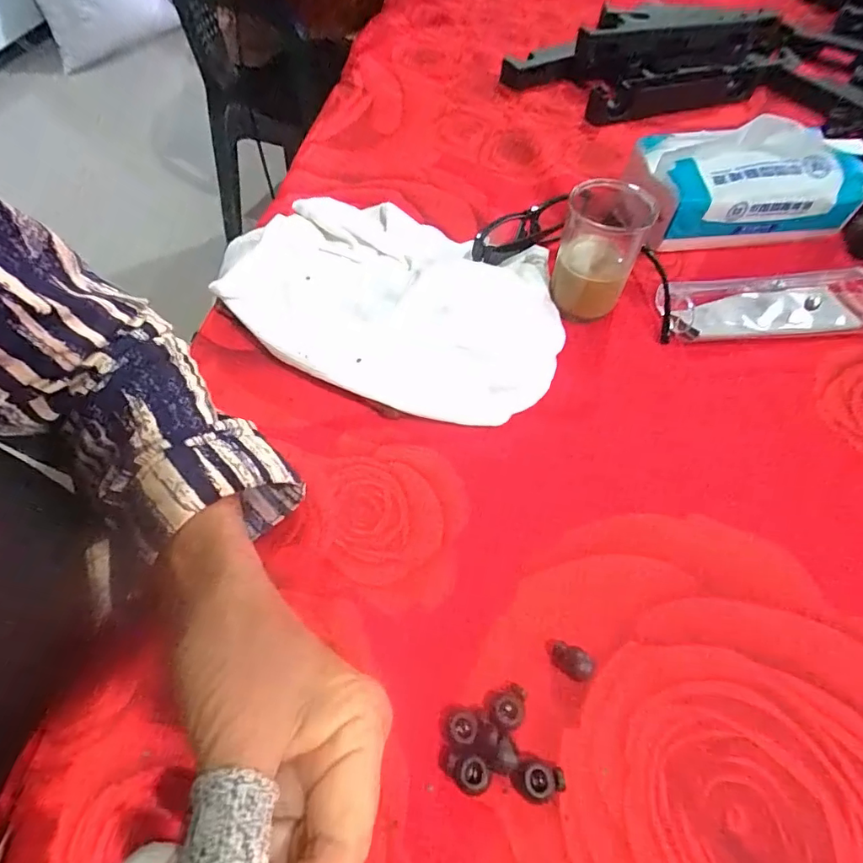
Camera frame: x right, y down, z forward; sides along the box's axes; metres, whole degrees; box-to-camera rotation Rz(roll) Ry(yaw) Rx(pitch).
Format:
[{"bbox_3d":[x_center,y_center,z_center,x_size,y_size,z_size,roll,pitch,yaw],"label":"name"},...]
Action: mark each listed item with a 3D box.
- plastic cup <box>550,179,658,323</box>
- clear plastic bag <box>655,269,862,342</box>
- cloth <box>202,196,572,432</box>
[{"bbox_3d":[0.112,-0.124,0.346,0.049,0.075,0.056,13,57,9],"label":"plastic cup"},{"bbox_3d":[0.249,-0.090,0.353,0.164,0.031,0.049,-2,56,-1],"label":"clear plastic bag"},{"bbox_3d":[-0.027,-0.094,0.353,0.237,0.040,0.166,21,59,14],"label":"cloth"}]

